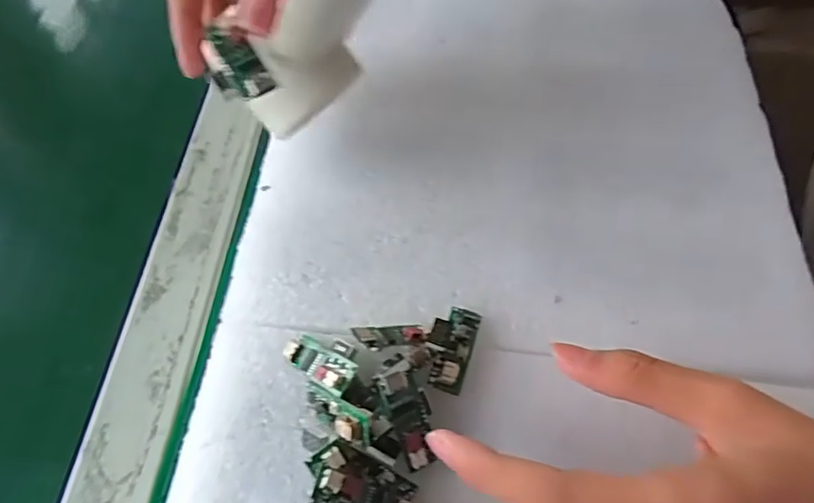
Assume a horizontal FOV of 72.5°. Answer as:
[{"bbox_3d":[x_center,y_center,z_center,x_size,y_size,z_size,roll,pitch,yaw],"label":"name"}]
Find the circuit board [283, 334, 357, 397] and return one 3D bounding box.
[{"bbox_3d":[-0.036,0.046,0.230,0.039,0.006,0.014,19,55,45],"label":"circuit board"}]

